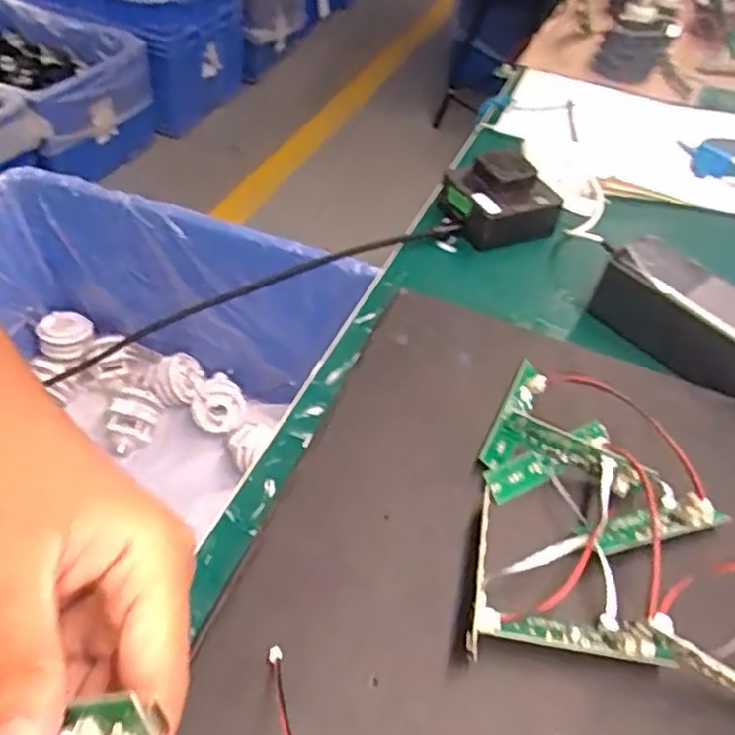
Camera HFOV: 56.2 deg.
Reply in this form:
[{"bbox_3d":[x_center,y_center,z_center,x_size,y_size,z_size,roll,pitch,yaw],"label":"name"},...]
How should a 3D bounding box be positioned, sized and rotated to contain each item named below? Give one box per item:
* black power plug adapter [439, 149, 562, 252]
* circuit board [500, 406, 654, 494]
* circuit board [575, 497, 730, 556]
[{"bbox_3d":[0.106,-0.133,0.543,0.078,0.045,0.068,-5,48,-11],"label":"black power plug adapter"},{"bbox_3d":[0.106,0.044,0.362,0.075,0.025,0.008,25,42,7],"label":"circuit board"},{"bbox_3d":[0.143,0.079,0.345,0.077,0.011,0.020,-9,49,-15],"label":"circuit board"}]

